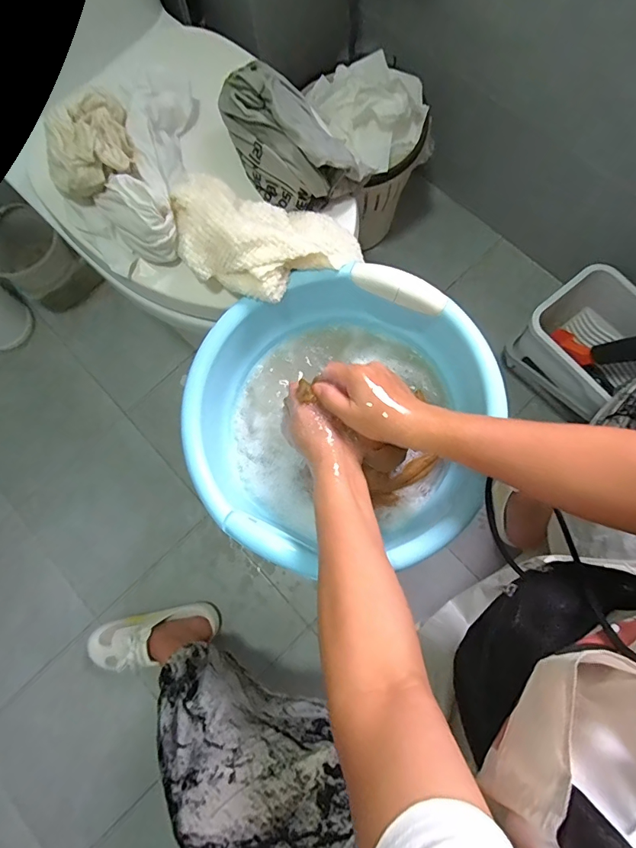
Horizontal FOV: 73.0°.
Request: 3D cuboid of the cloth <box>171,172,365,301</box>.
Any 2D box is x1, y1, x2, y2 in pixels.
[{"bbox_3d":[-0.063,-0.207,0.490,0.208,0.074,0.125,12,77,8],"label":"cloth"}]

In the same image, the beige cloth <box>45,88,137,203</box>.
[{"bbox_3d":[-0.263,-0.317,0.491,0.090,0.062,0.104,-10,75,2],"label":"beige cloth"}]

